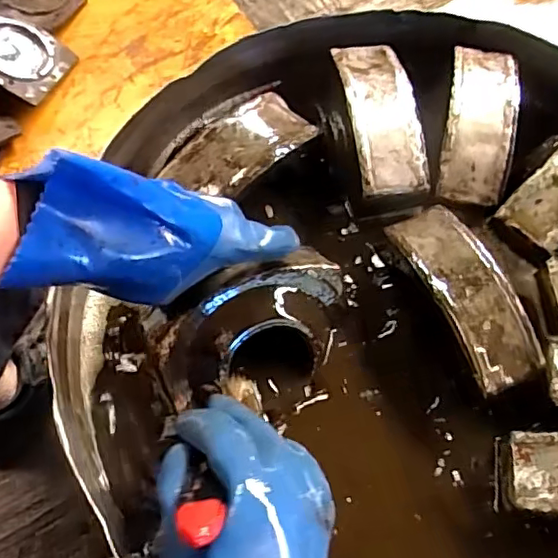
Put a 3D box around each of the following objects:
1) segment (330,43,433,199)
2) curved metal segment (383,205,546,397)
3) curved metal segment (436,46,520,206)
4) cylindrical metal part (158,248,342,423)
[{"bbox_3d":[0.090,-0.145,0.513,0.060,0.032,0.145,-9,68,-5],"label":"segment"},{"bbox_3d":[0.148,0.009,0.460,0.062,0.029,0.155,-23,70,-10],"label":"curved metal segment"},{"bbox_3d":[0.179,-0.142,0.522,0.061,0.031,0.156,13,68,4],"label":"curved metal segment"},{"bbox_3d":[-0.021,0.047,0.464,0.149,0.058,0.117,-20,109,-25],"label":"cylindrical metal part"}]

